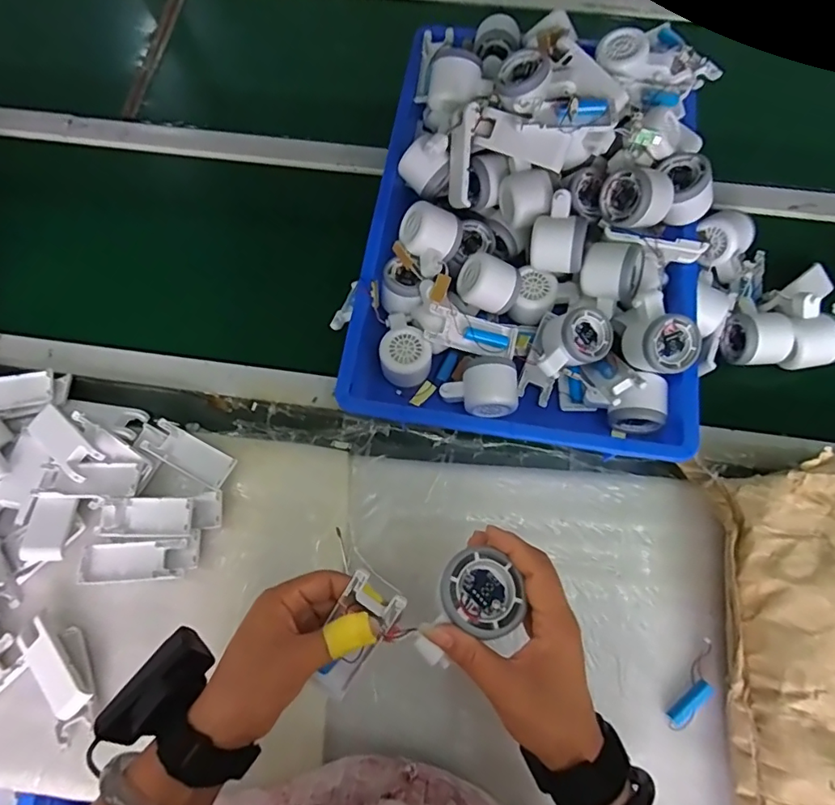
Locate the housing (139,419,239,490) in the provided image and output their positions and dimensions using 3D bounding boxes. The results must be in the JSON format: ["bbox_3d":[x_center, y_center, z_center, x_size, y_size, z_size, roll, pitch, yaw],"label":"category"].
[{"bbox_3d":[-0.250,0.059,0.557,0.101,0.021,0.038,26,74,9],"label":"housing"}]

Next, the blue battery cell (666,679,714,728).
[{"bbox_3d":[0.259,0.284,0.477,0.048,0.016,0.016,-42,76,-12],"label":"blue battery cell"}]

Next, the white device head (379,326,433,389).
[{"bbox_3d":[-0.013,-0.049,0.571,0.055,0.047,0.058,0,72,1],"label":"white device head"}]

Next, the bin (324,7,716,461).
[{"bbox_3d":[0.139,-0.218,0.575,0.370,0.144,0.524,9,72,4],"label":"bin"}]

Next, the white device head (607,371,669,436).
[{"bbox_3d":[0.239,0.000,0.541,0.056,0.051,0.056,16,73,6],"label":"white device head"}]

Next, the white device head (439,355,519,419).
[{"bbox_3d":[0.068,-0.014,0.555,0.081,0.048,0.063,-2,72,0],"label":"white device head"}]

